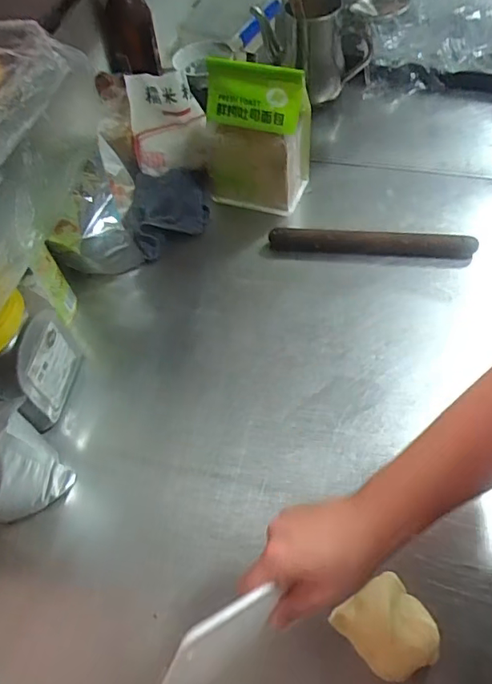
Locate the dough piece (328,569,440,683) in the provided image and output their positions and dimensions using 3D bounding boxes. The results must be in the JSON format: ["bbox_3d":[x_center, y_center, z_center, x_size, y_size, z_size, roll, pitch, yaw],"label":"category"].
[{"bbox_3d":[0.133,0.273,0.494,0.081,0.045,0.076,-33,59,-17],"label":"dough piece"}]

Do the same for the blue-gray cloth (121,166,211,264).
[{"bbox_3d":[-0.122,-0.203,0.829,0.124,0.046,0.159,-4,55,2],"label":"blue-gray cloth"}]

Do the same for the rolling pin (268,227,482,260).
[{"bbox_3d":[0.183,-0.145,0.771,0.290,0.032,0.031,3,56,7],"label":"rolling pin"}]

